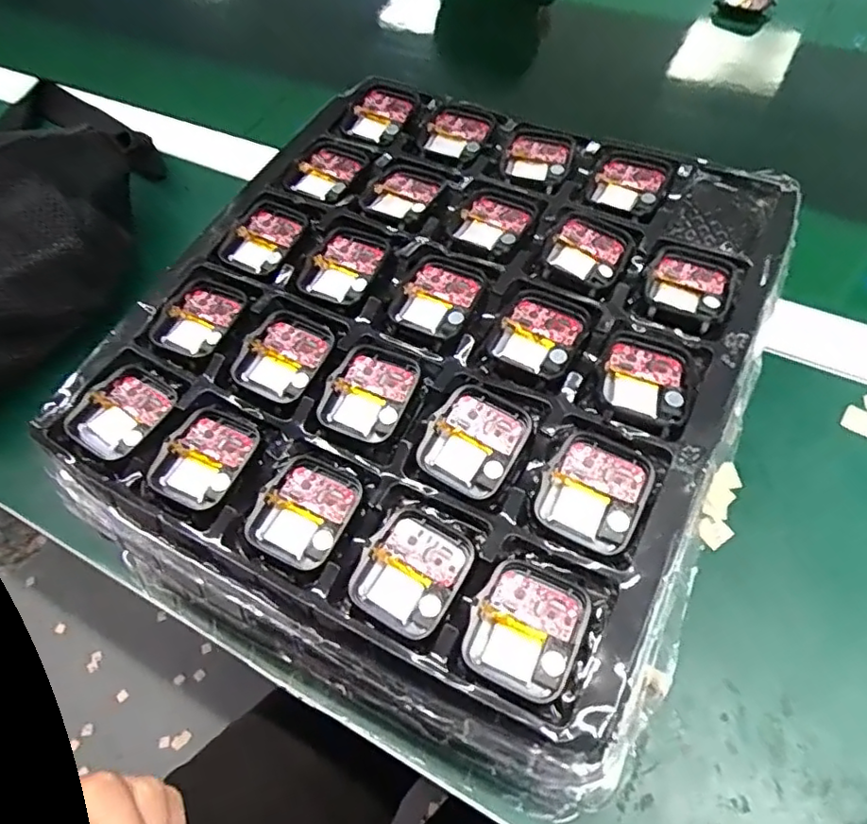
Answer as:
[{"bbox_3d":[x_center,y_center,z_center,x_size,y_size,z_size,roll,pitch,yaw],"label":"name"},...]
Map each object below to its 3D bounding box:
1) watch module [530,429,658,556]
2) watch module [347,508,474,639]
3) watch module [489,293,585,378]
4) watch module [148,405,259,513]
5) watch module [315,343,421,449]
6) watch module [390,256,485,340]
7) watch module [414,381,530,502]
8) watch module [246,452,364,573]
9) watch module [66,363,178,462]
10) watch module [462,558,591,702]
[{"bbox_3d":[0.062,0.030,0.239,0.037,0.006,0.043,24,64,17],"label":"watch module"},{"bbox_3d":[-0.008,0.060,0.233,0.036,0.006,0.043,27,65,19],"label":"watch module"},{"bbox_3d":[0.047,-0.035,0.273,0.035,0.004,0.041,26,65,18],"label":"watch module"},{"bbox_3d":[-0.096,0.019,0.262,0.036,0.005,0.043,23,64,17],"label":"watch module"},{"bbox_3d":[-0.027,-0.008,0.270,0.035,0.007,0.044,20,63,16],"label":"watch module"},{"bbox_3d":[0.003,-0.053,0.290,0.035,0.005,0.041,24,64,18],"label":"watch module"},{"bbox_3d":[0.017,0.011,0.253,0.037,0.008,0.044,27,65,19],"label":"watch module"},{"bbox_3d":[-0.051,0.040,0.249,0.035,0.004,0.044,24,64,17],"label":"watch module"},{"bbox_3d":[-0.137,0.001,0.276,0.036,0.008,0.042,31,67,21],"label":"watch module"},{"bbox_3d":[0.034,0.076,0.219,0.037,0.004,0.042,21,63,16],"label":"watch module"}]

